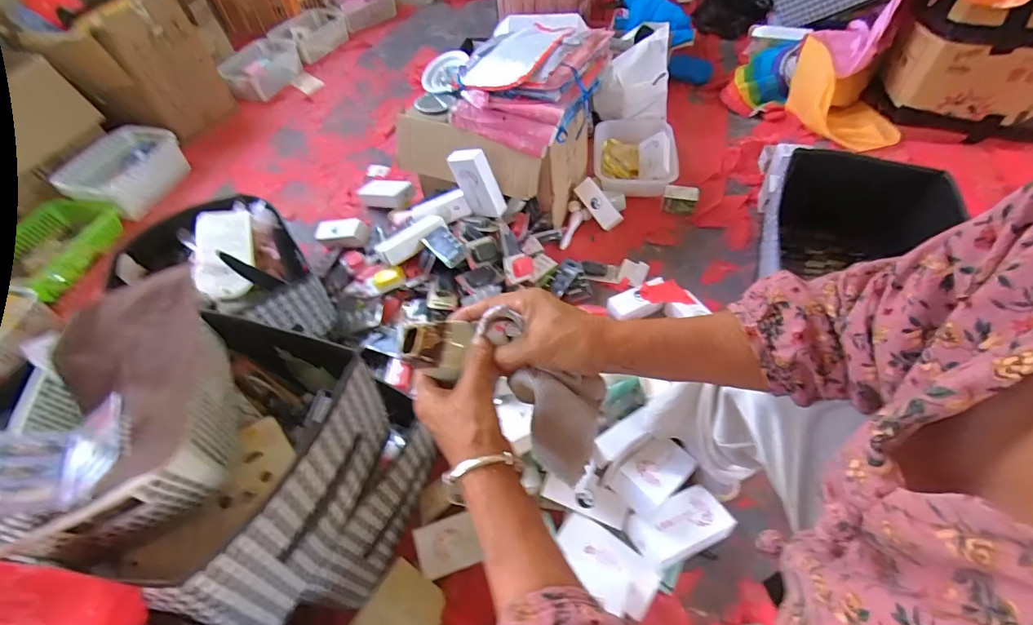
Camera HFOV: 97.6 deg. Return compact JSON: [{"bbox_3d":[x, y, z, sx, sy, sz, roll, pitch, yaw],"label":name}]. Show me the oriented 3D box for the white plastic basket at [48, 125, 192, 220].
[{"bbox_3d":[-1.140,-0.412,1.322,0.206,0.125,0.309,5,53,8],"label":"white plastic basket"}]

